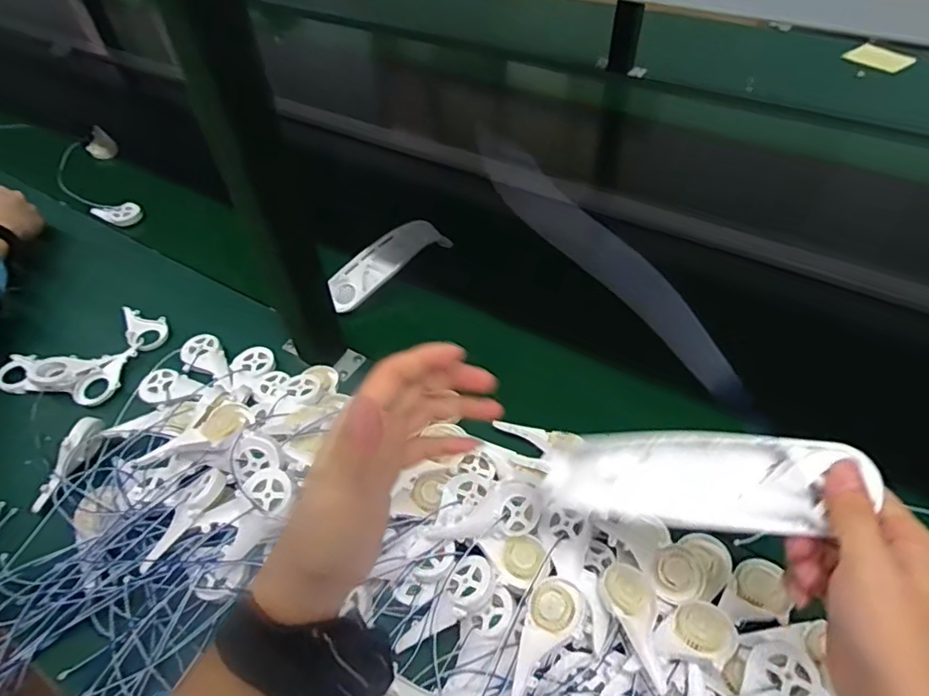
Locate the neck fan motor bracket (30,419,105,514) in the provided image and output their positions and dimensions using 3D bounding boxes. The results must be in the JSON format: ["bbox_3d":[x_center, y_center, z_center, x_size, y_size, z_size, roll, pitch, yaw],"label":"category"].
[{"bbox_3d":[-0.385,0.110,0.529,0.020,0.032,0.091,18,72,19],"label":"neck fan motor bracket"}]

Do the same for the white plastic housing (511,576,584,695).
[{"bbox_3d":[0.055,0.214,0.405,0.038,0.018,0.090,23,54,22],"label":"white plastic housing"}]

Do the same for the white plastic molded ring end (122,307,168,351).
[{"bbox_3d":[-0.393,-0.026,0.680,0.045,0.009,0.084,-10,46,-29],"label":"white plastic molded ring end"}]

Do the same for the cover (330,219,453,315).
[{"bbox_3d":[-0.098,-0.116,0.726,0.180,0.055,0.063,-33,55,-23],"label":"cover"}]

